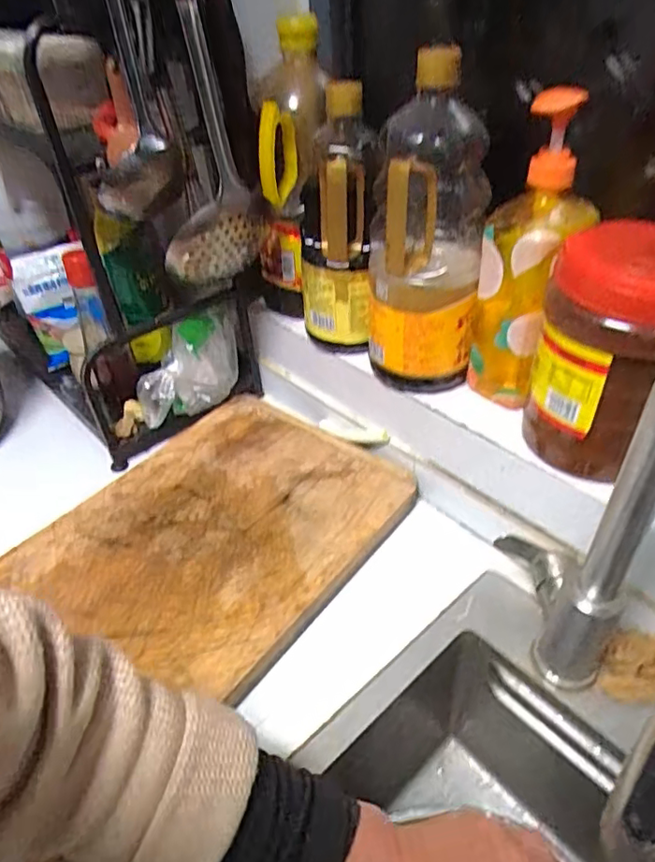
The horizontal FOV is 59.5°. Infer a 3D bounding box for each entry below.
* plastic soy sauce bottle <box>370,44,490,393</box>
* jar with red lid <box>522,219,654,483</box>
[{"bbox_3d":[0.091,-0.179,0.548,0.104,0.270,0.111,1,40,6],"label":"plastic soy sauce bottle"},{"bbox_3d":[0.229,-0.057,0.461,0.108,0.199,0.105,0,40,4],"label":"jar with red lid"}]

